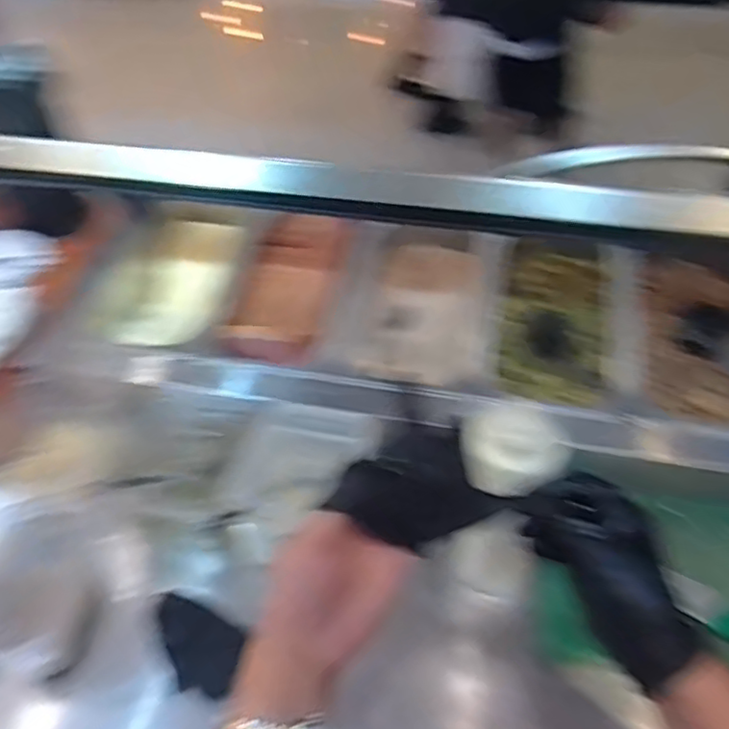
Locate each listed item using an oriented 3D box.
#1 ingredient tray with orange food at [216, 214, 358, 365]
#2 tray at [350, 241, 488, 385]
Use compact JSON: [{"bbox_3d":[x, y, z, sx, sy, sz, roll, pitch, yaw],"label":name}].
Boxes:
[{"bbox_3d":[-0.108,-0.091,0.934,0.149,0.065,0.209,7,46,9],"label":"ingredient tray with orange food"},{"bbox_3d":[0.070,-0.063,0.932,0.163,0.079,0.272,4,46,6],"label":"tray"}]

